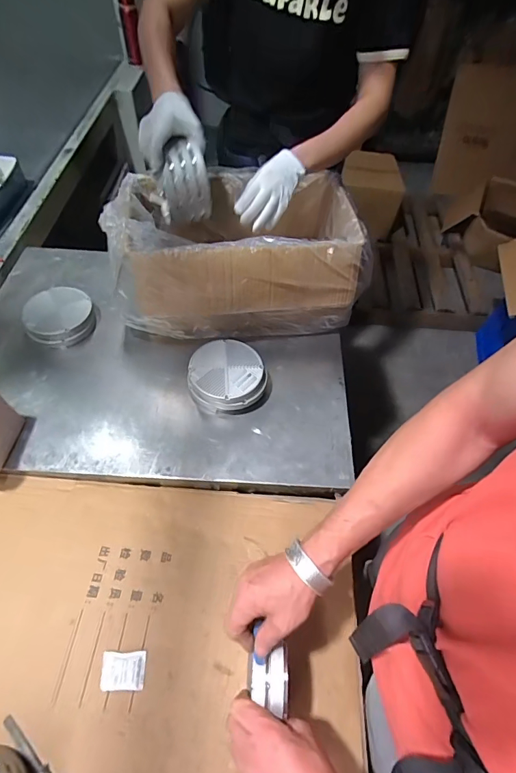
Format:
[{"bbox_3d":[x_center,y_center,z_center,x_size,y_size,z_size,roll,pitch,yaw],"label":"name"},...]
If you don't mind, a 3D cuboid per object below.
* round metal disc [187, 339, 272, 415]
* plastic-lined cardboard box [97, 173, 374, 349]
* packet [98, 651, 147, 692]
[{"bbox_3d":[-0.054,-0.021,0.760,0.151,0.059,0.136,2,55,1],"label":"round metal disc"},{"bbox_3d":[-0.043,-0.288,0.844,0.492,0.219,0.286,-6,54,-8],"label":"plastic-lined cardboard box"},{"bbox_3d":[-0.185,0.388,0.534,0.058,0.007,0.043,1,54,-3],"label":"packet"}]

